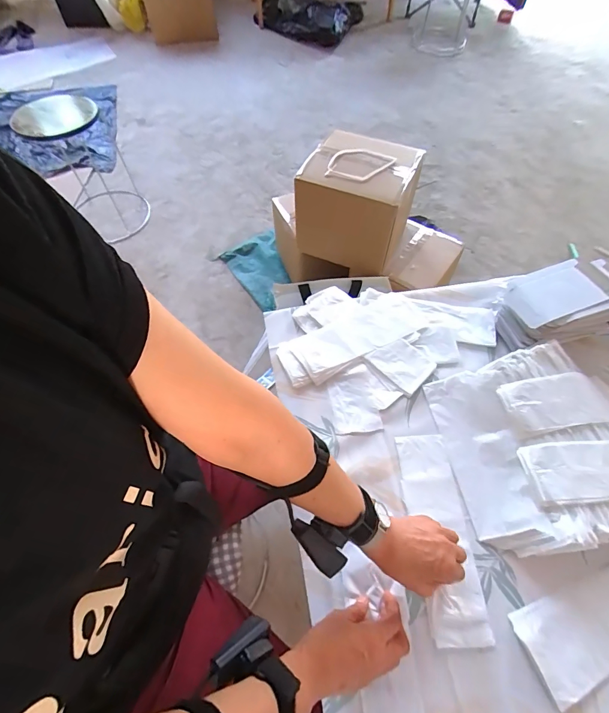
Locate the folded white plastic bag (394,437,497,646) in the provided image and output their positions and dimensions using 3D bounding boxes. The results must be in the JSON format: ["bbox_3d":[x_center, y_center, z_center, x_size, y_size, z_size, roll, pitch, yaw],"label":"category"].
[{"bbox_3d":[0.197,0.251,0.548,0.079,0.012,0.276,-3,59,-2],"label":"folded white plastic bag"}]

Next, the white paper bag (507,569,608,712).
[{"bbox_3d":[0.397,0.335,0.485,0.246,0.024,0.095,-20,61,-11],"label":"white paper bag"}]

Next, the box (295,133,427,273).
[{"bbox_3d":[0.145,-0.439,1.079,0.284,0.265,0.227,20,61,11],"label":"box"}]

